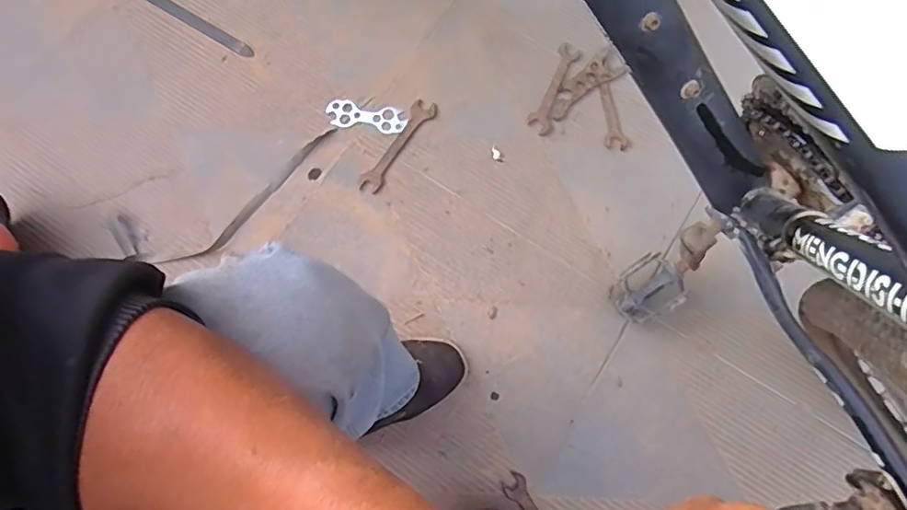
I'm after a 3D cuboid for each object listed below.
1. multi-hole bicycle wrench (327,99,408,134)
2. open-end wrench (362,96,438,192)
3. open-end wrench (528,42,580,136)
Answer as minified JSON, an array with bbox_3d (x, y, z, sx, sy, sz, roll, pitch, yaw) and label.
[{"bbox_3d":[-0.137,-0.218,0.838,0.124,0.007,0.046,11,77,3],"label":"multi-hole bicycle wrench"},{"bbox_3d":[-0.085,-0.171,0.825,0.034,0.013,0.176,31,79,7],"label":"open-end wrench"},{"bbox_3d":[0.161,-0.264,0.841,0.036,0.004,0.163,25,79,6],"label":"open-end wrench"}]

